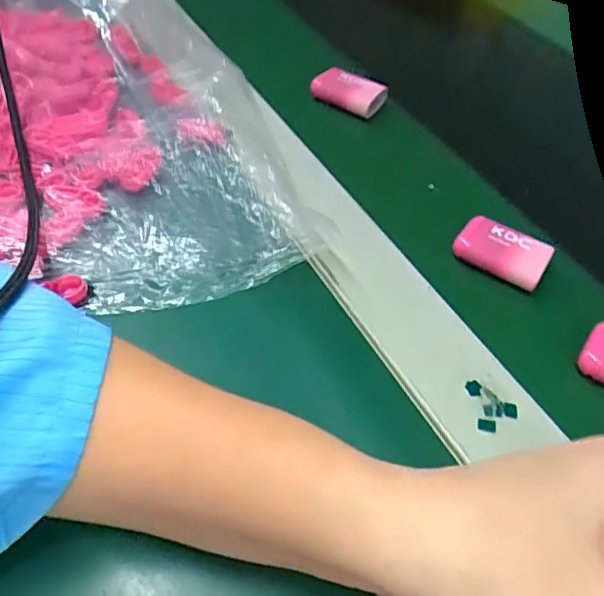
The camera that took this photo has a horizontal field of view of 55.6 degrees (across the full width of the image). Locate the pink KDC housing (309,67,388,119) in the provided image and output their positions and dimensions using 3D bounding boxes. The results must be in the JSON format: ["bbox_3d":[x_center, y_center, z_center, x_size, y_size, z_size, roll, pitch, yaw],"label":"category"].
[{"bbox_3d":[0.035,-0.156,0.436,0.049,0.020,0.036,25,51,16],"label":"pink KDC housing"}]

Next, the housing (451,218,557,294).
[{"bbox_3d":[0.116,-0.027,0.331,0.051,0.013,0.031,31,53,20],"label":"housing"}]

